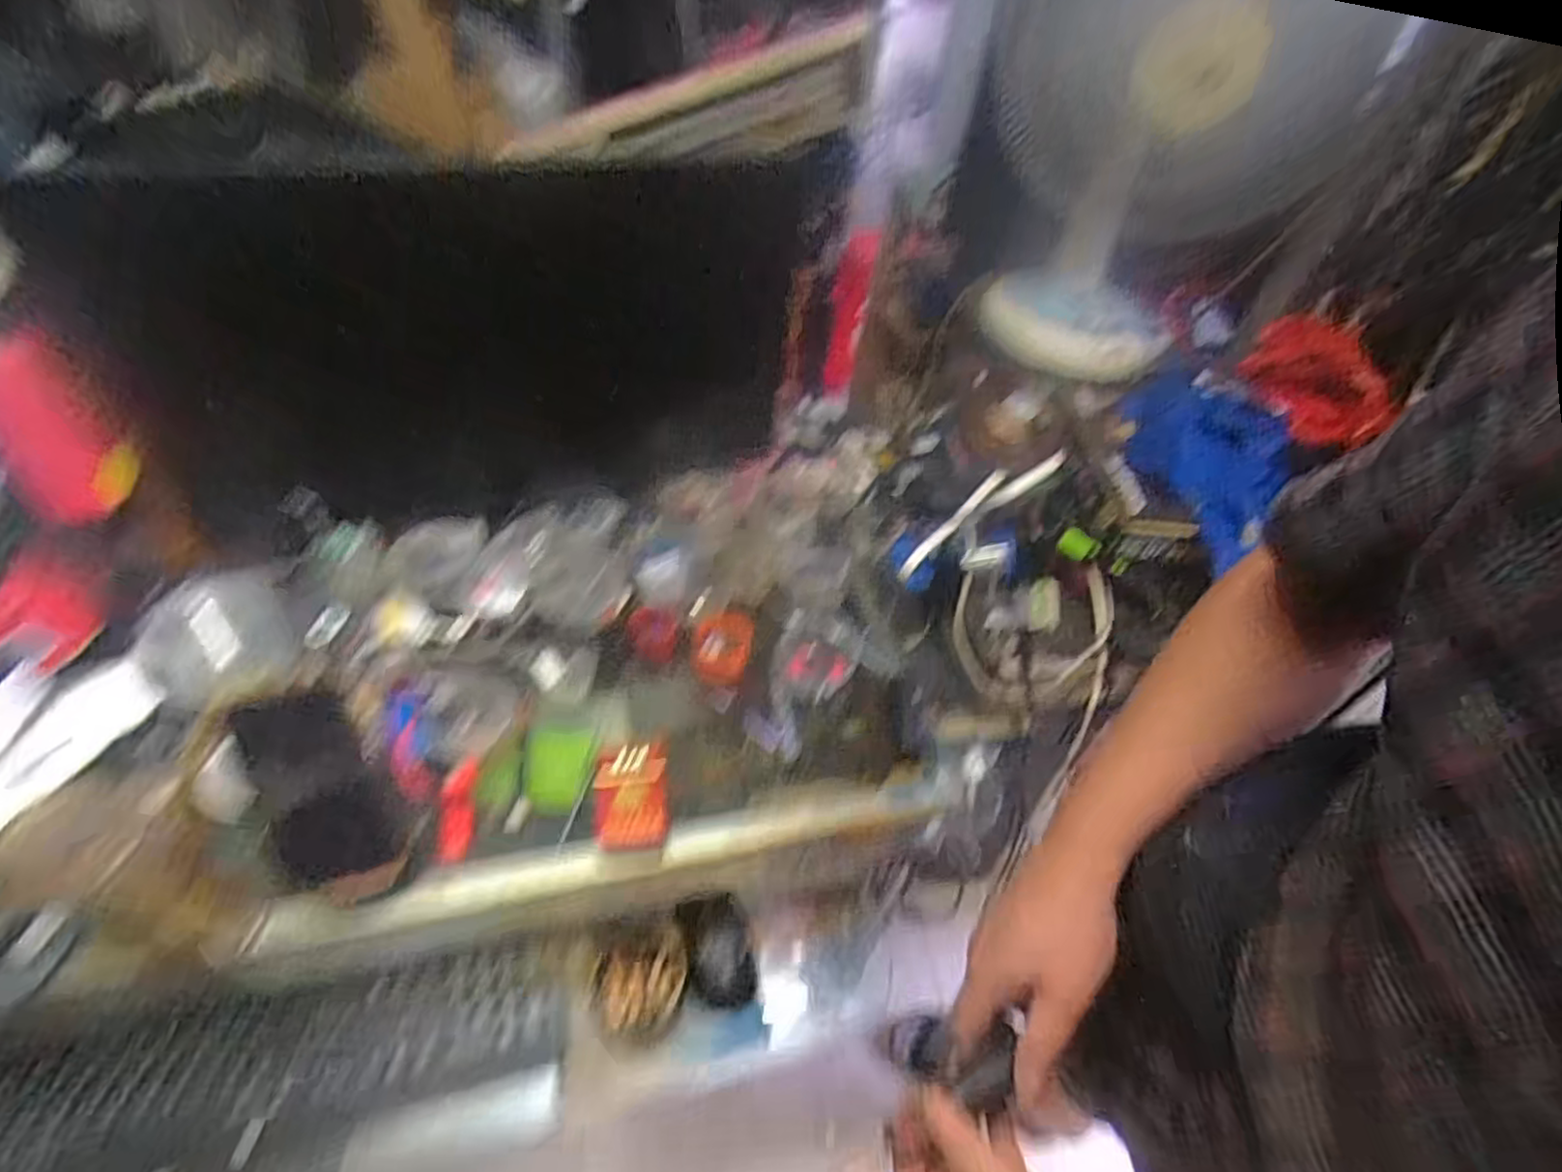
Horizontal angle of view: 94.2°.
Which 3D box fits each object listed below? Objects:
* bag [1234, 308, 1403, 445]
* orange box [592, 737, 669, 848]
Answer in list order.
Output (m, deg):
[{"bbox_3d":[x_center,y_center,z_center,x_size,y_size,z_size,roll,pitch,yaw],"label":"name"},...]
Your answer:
[{"bbox_3d":[0.634,-0.260,0.871,0.088,0.083,0.206,13,46,5],"label":"bag"},{"bbox_3d":[-0.130,0.179,0.633,0.059,0.022,0.091,-2,47,-10],"label":"orange box"}]

